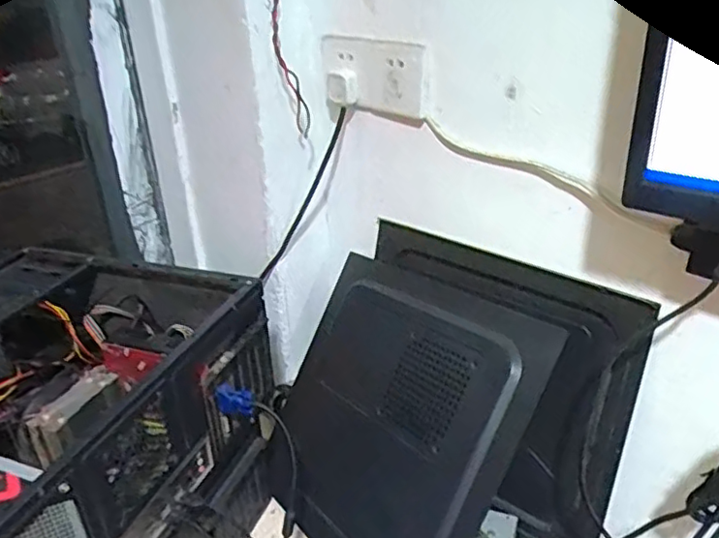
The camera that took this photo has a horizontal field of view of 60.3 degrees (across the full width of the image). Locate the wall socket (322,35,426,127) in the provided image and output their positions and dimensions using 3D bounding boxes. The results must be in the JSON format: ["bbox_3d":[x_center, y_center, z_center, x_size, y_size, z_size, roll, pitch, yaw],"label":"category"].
[{"bbox_3d":[0.017,-0.237,0.772,0.159,0.095,0.023,23,37,40],"label":"wall socket"}]

